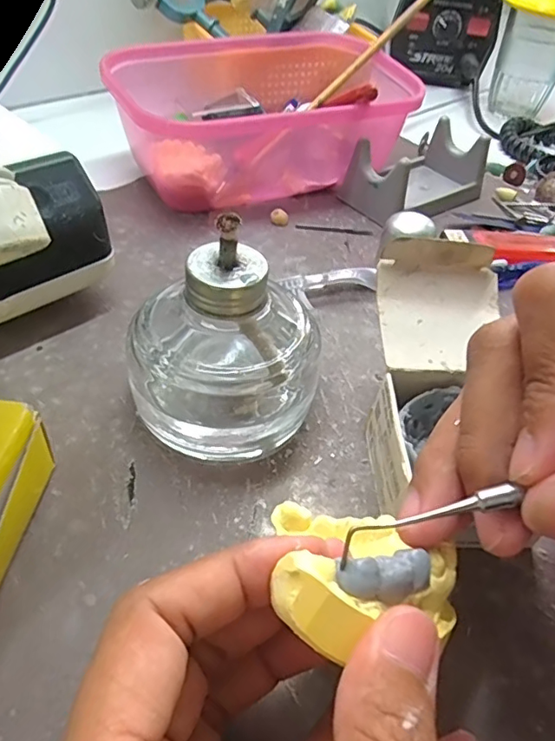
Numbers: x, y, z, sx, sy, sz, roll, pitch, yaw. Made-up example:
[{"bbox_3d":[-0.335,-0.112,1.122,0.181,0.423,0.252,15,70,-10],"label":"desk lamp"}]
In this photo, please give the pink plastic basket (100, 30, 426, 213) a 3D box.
[{"bbox_3d":[-0.004,-0.170,0.368,0.193,0.072,0.121,-17,49,-21],"label":"pink plastic basket"}]

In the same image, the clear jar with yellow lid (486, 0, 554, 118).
[{"bbox_3d":[0.242,-0.301,0.500,0.077,0.109,0.074,3,45,-3],"label":"clear jar with yellow lid"}]

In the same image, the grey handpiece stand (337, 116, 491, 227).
[{"bbox_3d":[0.094,-0.138,0.367,0.094,0.039,0.055,-27,53,-28],"label":"grey handpiece stand"}]

